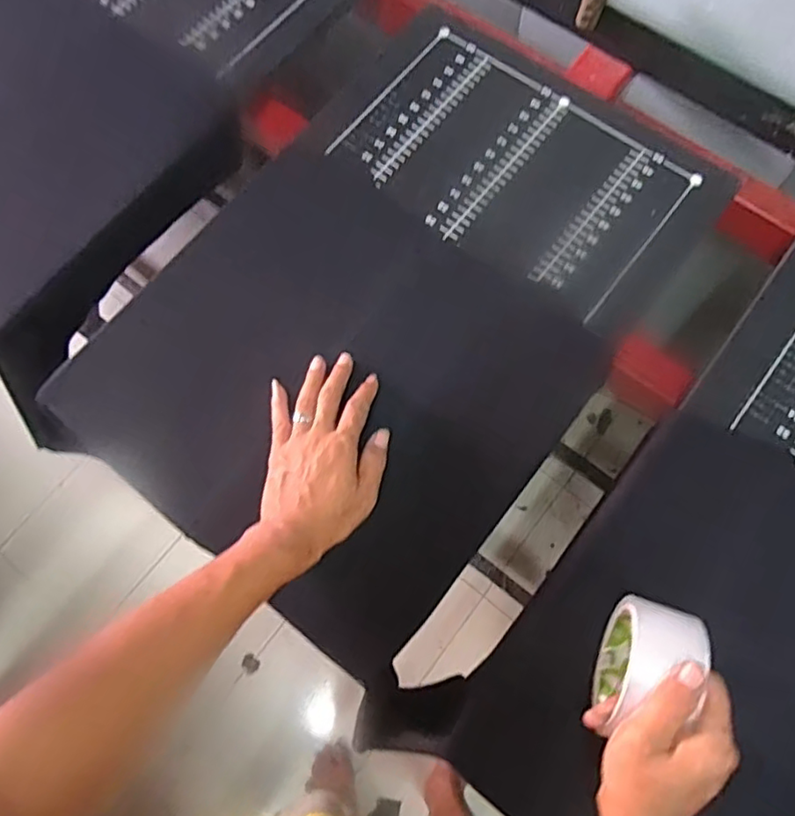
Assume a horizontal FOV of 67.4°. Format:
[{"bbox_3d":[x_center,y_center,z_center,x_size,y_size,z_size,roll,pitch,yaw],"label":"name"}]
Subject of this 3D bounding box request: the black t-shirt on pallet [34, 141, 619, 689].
[{"bbox_3d":[-0.064,-0.024,0.555,0.401,0.050,0.366,36,77,11],"label":"black t-shirt on pallet"}]

